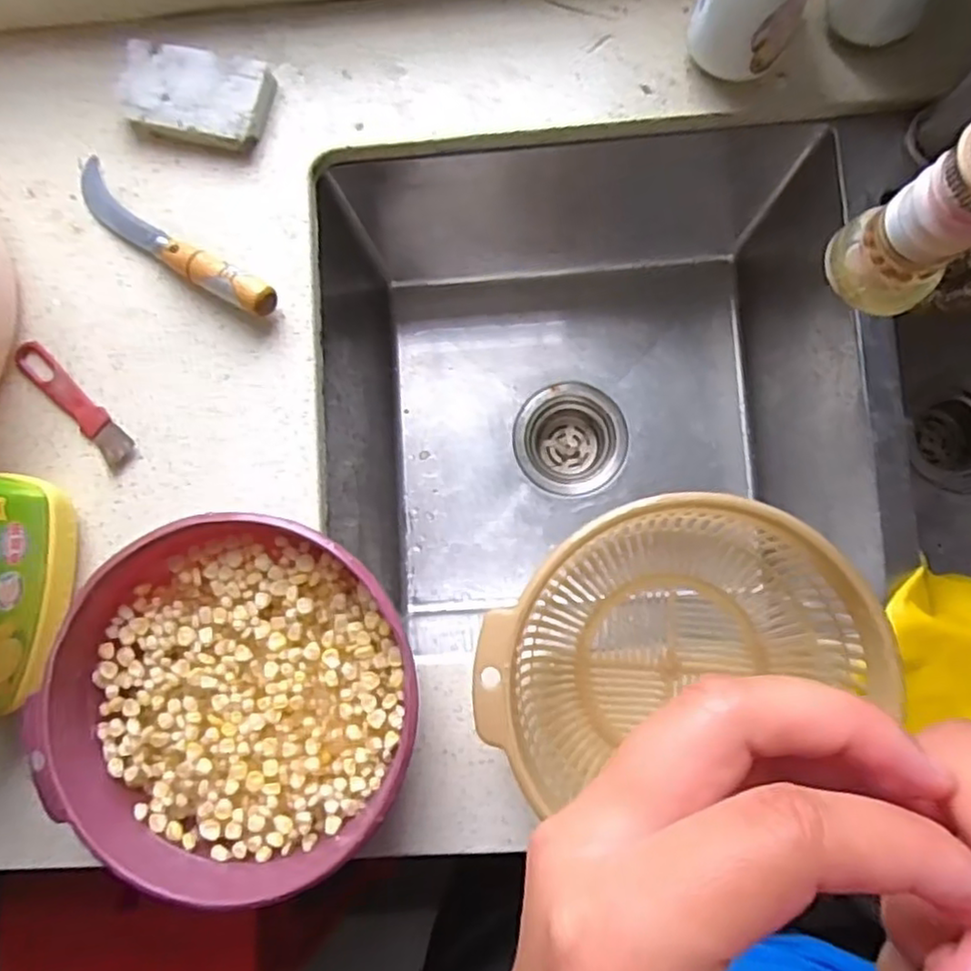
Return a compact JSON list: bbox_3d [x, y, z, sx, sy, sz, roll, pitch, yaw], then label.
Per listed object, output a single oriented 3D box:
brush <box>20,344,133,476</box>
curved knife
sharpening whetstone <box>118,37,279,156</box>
[{"bbox_3d":[-0.283,-0.057,0.475,0.024,0.006,0.113,-43,84,-1],"label":"brush"},{"bbox_3d":[-0.219,-0.169,0.471,0.182,0.025,0.032,37,88,6],"label":"curved knife"},{"bbox_3d":[-0.202,-0.270,0.480,0.099,0.021,0.062,11,85,4],"label":"sharpening whetstone"}]

